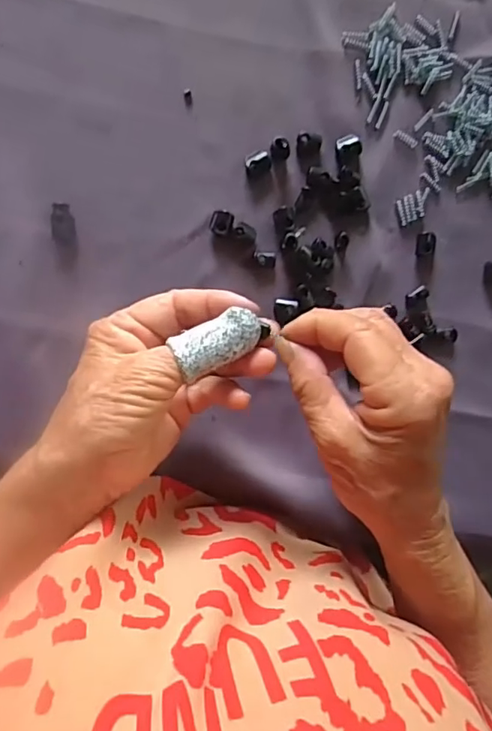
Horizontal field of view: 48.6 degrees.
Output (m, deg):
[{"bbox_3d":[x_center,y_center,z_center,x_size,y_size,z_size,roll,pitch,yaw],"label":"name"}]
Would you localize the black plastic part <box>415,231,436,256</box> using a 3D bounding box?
[{"bbox_3d":[0.113,-0.077,0.342,0.013,0.004,0.014,-1,98,-6],"label":"black plastic part"}]

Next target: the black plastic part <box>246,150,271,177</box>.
[{"bbox_3d":[0.007,-0.121,0.325,0.015,0.004,0.012,-26,100,-2],"label":"black plastic part"}]

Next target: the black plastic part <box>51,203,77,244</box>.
[{"bbox_3d":[-0.106,-0.082,0.316,0.013,0.004,0.022,-3,98,-6],"label":"black plastic part"}]

